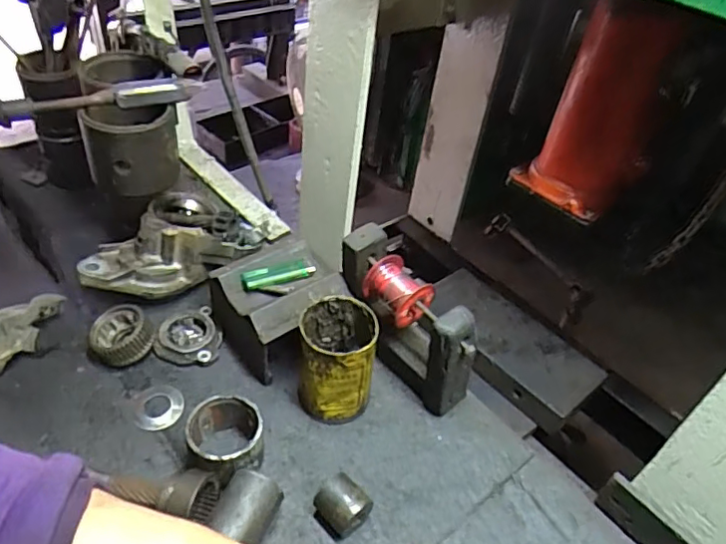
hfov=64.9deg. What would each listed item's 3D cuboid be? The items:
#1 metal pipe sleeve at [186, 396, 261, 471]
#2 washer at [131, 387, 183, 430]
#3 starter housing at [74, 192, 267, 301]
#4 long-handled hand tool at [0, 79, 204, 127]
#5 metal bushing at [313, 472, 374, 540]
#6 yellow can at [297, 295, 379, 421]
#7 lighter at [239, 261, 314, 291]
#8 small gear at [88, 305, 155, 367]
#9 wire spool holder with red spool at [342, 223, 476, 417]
[{"bbox_3d":[-0.127,0.156,0.534,0.065,0.054,0.072,-3,43,-12],"label":"metal pipe sleeve"},{"bbox_3d":[-0.210,0.138,0.584,0.048,0.004,0.052,4,42,-4],"label":"washer"},{"bbox_3d":[-0.227,-0.031,0.678,0.193,0.082,0.091,-7,44,-16],"label":"starter housing"},{"bbox_3d":[-0.300,-0.160,0.547,0.276,0.030,0.030,-8,44,-17],"label":"long-handled hand tool"},{"bbox_3d":[-0.019,0.210,0.506,0.044,0.042,0.036,35,49,27],"label":"metal bushing"},{"bbox_3d":[-0.026,0.091,0.579,0.069,0.113,0.072,3,41,-2],"label":"yellow can"},{"bbox_3d":[-0.092,0.002,0.619,0.078,0.014,0.019,-16,47,-24],"label":"lighter"},{"bbox_3d":[-0.264,0.070,0.622,0.066,0.042,0.062,-15,47,-24],"label":"small gear"},{"bbox_3d":[0.044,0.058,0.599,0.083,0.150,0.162,-20,49,-28],"label":"wire spool holder with red spool"}]

